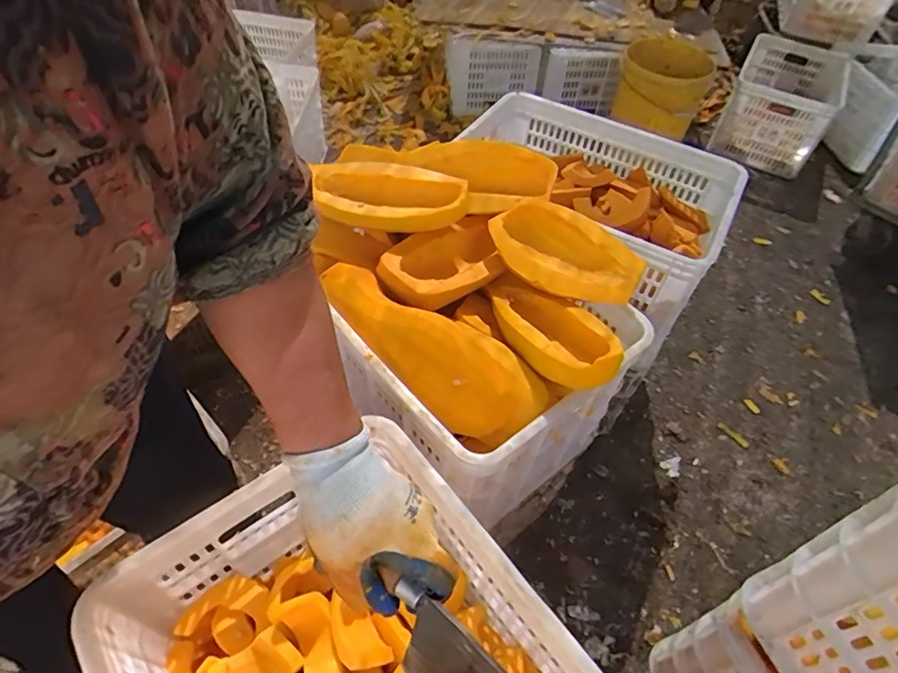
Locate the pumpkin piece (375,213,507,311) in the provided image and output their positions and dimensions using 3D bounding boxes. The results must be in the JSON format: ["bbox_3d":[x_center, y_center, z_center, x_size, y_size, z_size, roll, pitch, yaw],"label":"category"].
[{"bbox_3d":[-0.006,-0.107,0.813,0.204,0.064,0.133,-25,57,-22],"label":"pumpkin piece"}]

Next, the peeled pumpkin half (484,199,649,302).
[{"bbox_3d":[0.164,-0.122,0.778,0.228,0.050,0.123,33,56,20],"label":"peeled pumpkin half"}]

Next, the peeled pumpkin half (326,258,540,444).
[{"bbox_3d":[-0.037,-0.009,0.717,0.355,0.065,0.132,39,59,24],"label":"peeled pumpkin half"}]

